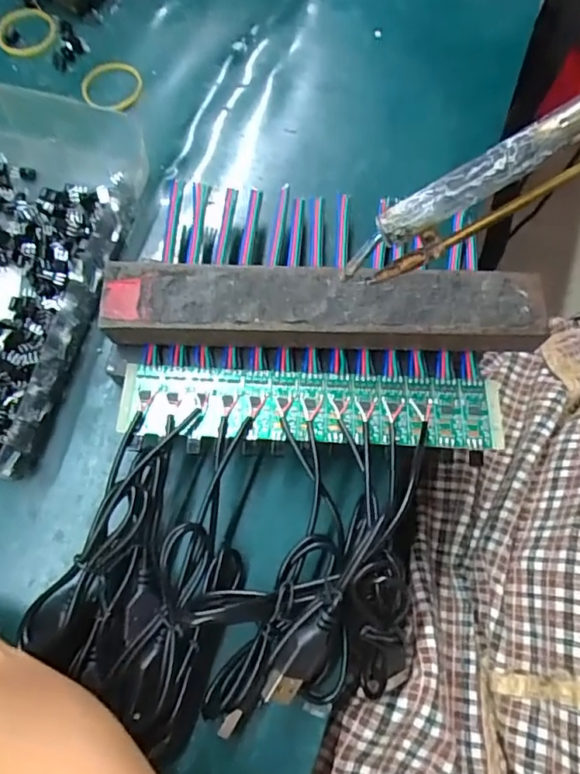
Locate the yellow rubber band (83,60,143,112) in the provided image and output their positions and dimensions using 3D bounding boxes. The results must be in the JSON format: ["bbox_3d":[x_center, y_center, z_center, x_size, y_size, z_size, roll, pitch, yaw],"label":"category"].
[{"bbox_3d":[-0.100,-0.168,0.305,0.034,0.004,0.034,8,72,1],"label":"yellow rubber band"}]

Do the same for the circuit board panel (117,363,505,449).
[{"bbox_3d":[0.011,0.008,0.239,0.164,0.004,0.033,3,66,-1],"label":"circuit board panel"}]

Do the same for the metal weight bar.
[{"bbox_3d":[0.015,-0.033,0.243,0.186,0.020,0.035,2,73,-2],"label":"metal weight bar"}]

